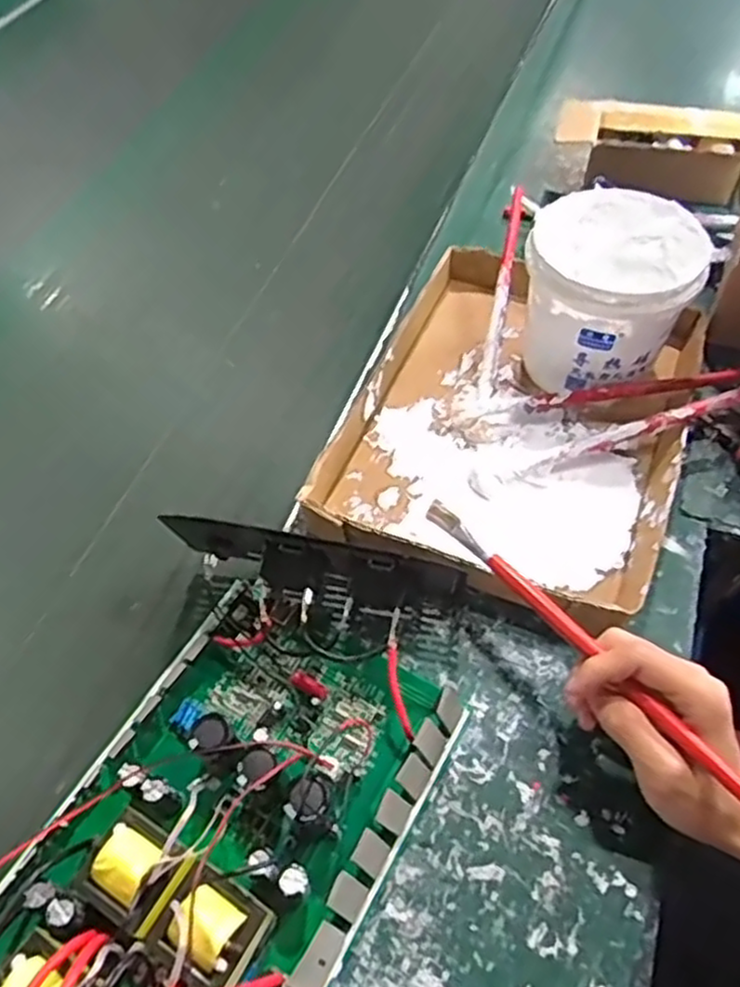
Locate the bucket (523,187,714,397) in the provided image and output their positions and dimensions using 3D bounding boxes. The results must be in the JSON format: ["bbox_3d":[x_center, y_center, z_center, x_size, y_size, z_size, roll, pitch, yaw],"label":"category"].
[{"bbox_3d":[0.181,-0.147,0.556,0.120,0.117,0.115,-1,54,2],"label":"bucket"}]

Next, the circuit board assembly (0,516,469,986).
[{"bbox_3d":[-0.093,0.177,0.375,0.192,0.072,0.407,23,58,18],"label":"circuit board assembly"}]

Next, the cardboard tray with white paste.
[{"bbox_3d":[0.116,-0.061,0.558,0.236,0.041,0.308,18,57,16],"label":"cardboard tray with white paste"}]

